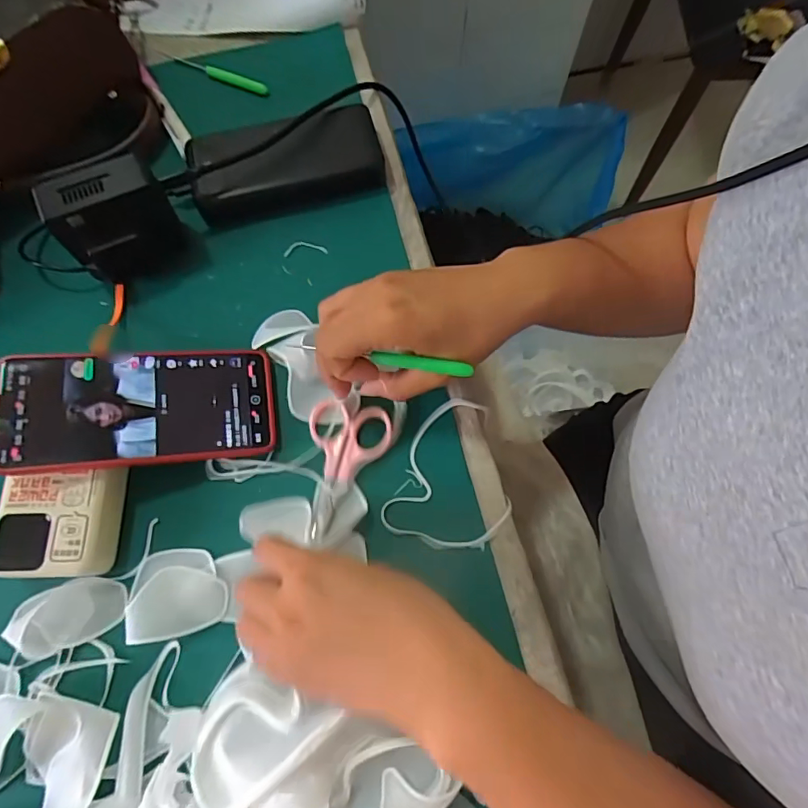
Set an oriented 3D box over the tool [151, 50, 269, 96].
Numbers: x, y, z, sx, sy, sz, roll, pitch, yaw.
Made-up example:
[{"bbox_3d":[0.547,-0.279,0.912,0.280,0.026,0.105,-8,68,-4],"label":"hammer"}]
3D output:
[{"bbox_3d":[-0.176,-0.304,0.461,0.118,0.009,0.010,26,74,9],"label":"tool"}]

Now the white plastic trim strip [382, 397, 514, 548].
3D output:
[{"bbox_3d":[0.039,0.050,0.352,0.076,0.005,0.104,23,74,8],"label":"white plastic trim strip"}]

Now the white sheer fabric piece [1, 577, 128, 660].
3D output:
[{"bbox_3d":[-0.212,0.132,0.319,0.064,0.011,0.038,-21,73,-6],"label":"white sheer fabric piece"}]

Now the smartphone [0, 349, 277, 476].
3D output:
[{"bbox_3d":[-0.174,0.002,0.339,0.166,0.006,0.078,-3,71,-18],"label":"smartphone"}]

